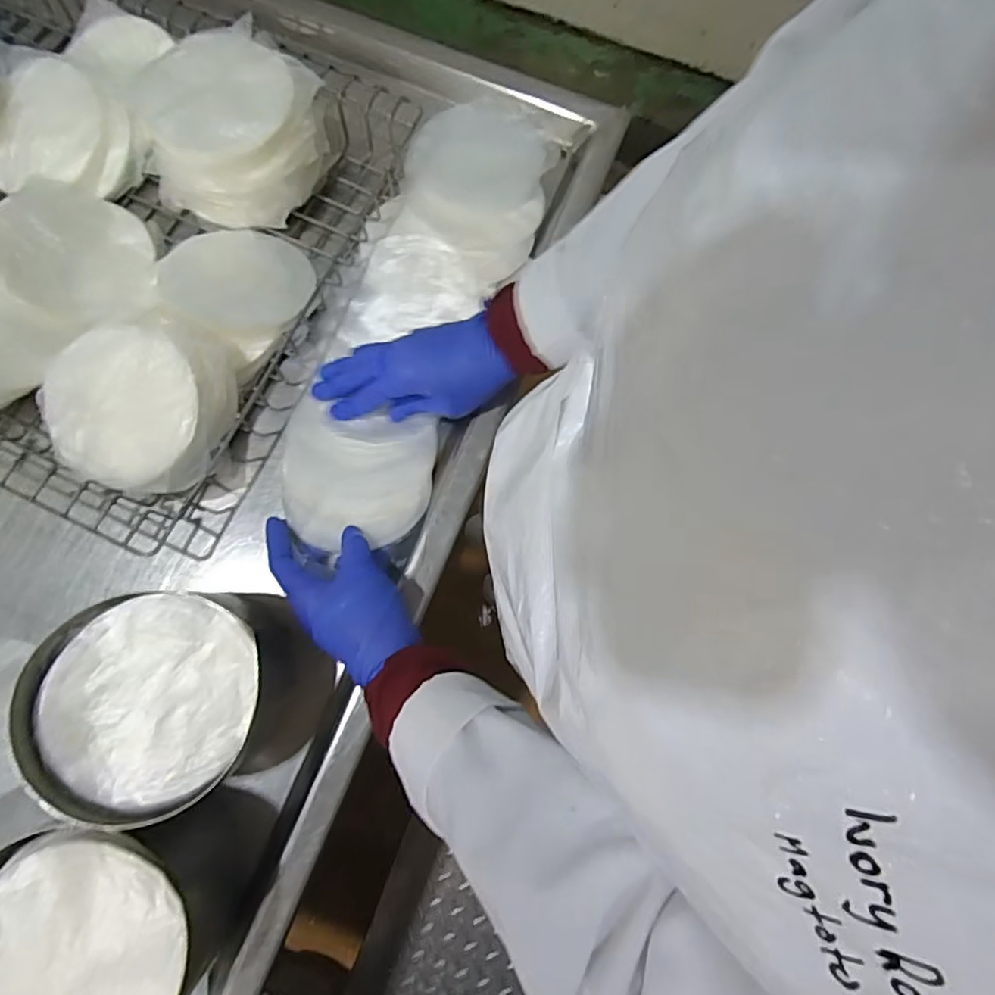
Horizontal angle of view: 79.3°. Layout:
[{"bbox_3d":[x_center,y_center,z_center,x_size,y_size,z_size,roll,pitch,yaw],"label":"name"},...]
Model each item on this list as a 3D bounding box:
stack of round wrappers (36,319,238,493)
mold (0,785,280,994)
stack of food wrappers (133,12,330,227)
[{"bbox_3d":[-0.286,-0.073,0.480,0.143,0.064,0.135,9,77,0],"label":"stack of round wrappers"},{"bbox_3d":[-0.236,0.269,0.386,0.162,0.106,0.132,-12,78,-5],"label":"mold"},{"bbox_3d":[-0.230,-0.327,0.528,0.152,0.061,0.154,-12,78,-5],"label":"stack of food wrappers"}]

